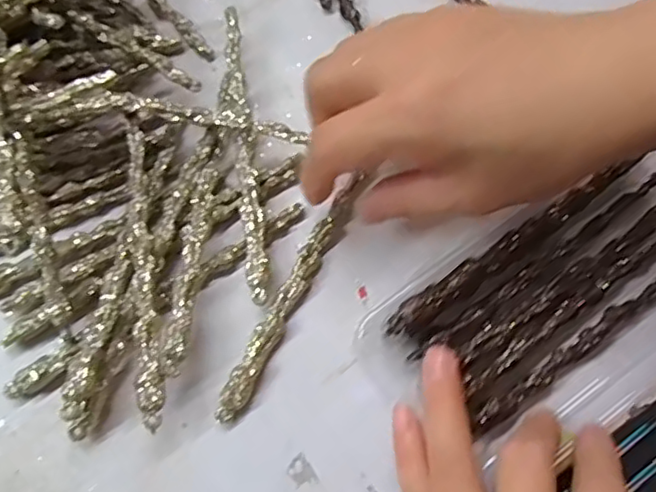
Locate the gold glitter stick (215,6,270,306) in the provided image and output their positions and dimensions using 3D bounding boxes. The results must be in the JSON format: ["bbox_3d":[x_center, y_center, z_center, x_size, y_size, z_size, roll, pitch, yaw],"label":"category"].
[{"bbox_3d":[-0.044,-0.046,0.308,0.016,0.016,0.151,-9,73,-1],"label":"gold glitter stick"}]

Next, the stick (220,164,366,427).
[{"bbox_3d":[-0.017,0.023,0.288,0.012,0.009,0.122,26,74,9],"label":"stick"}]

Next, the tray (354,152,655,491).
[{"bbox_3d":[0.114,0.024,0.279,0.187,0.026,0.100,-32,75,-8],"label":"tray"}]

